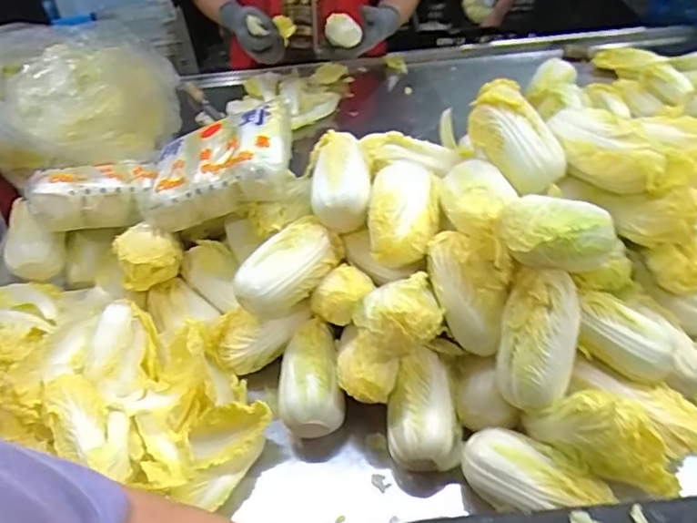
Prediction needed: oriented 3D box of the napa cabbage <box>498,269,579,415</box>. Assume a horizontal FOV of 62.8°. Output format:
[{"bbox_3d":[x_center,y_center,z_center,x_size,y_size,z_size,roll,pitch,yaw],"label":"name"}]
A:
[{"bbox_3d":[0.188,0.072,0.570,0.070,0.061,0.145,9,81,12],"label":"napa cabbage"}]

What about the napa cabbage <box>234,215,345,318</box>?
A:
[{"bbox_3d":[-0.069,0.015,0.670,0.137,0.088,0.082,-26,46,-20],"label":"napa cabbage"}]

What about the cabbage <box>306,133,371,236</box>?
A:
[{"bbox_3d":[-0.012,-0.097,0.701,0.076,0.066,0.124,-4,43,2],"label":"cabbage"}]

